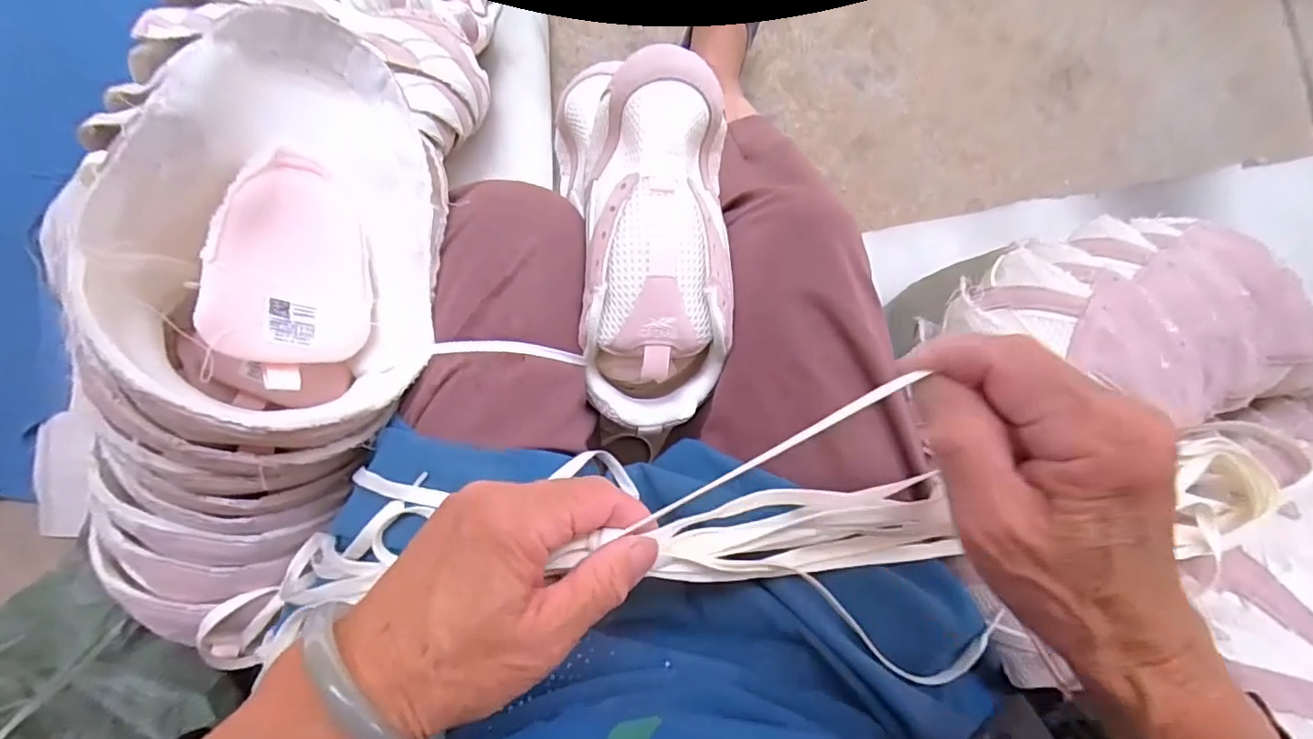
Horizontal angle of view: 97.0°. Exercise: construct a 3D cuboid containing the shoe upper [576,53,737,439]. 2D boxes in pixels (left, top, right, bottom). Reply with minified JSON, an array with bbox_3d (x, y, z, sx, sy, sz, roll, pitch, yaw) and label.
[{"bbox_3d":[-0.001,-0.079,0.353,0.097,0.065,0.225,1,84,-3],"label":"shoe upper"}]

